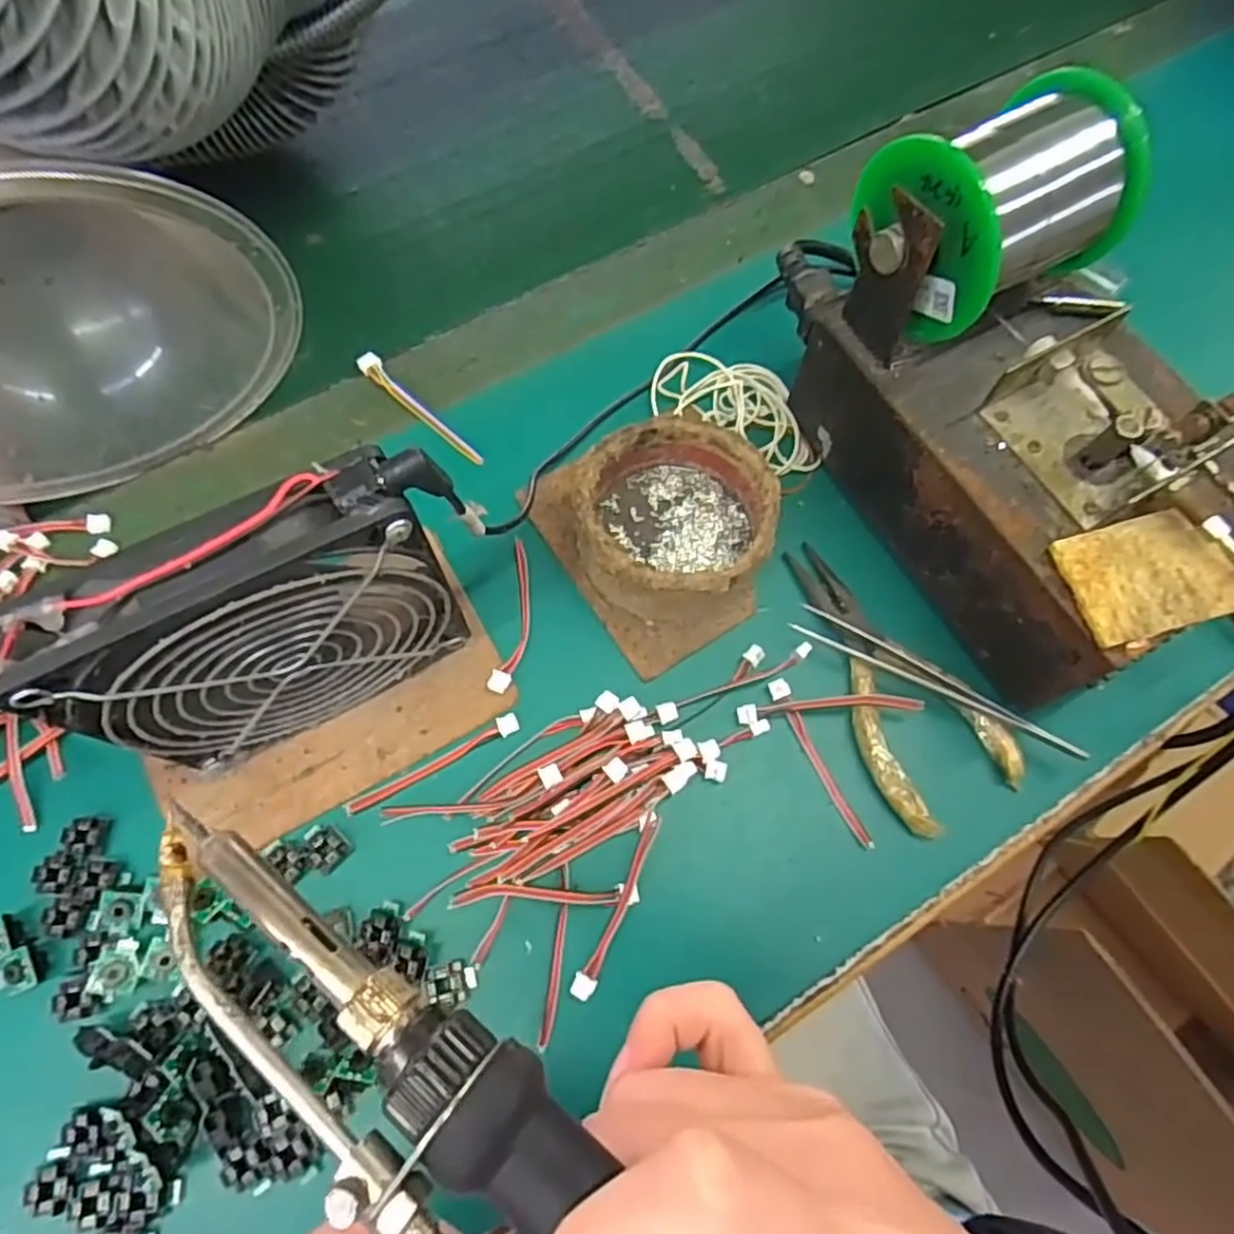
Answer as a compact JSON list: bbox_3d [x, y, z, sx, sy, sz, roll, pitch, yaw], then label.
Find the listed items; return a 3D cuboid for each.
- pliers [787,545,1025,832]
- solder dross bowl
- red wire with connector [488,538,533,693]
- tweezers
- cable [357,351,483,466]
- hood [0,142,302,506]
[{"bbox_3d":[0.121,0.023,0.323,0.060,0.010,0.132,-19,69,-8],"label":"pliers"},{"bbox_3d":[0.026,-0.043,0.326,0.079,0.039,0.083,1,71,-2],"label":"solder dross bowl"},{"bbox_3d":[-0.044,-0.002,0.329,0.013,0.005,0.072,6,68,2],"label":"red wire with connector"},{"bbox_3d":[0.134,0.027,0.317,0.123,0.010,0.014,27,70,11],"label":"tweezers"},{"bbox_3d":[-0.098,-0.102,0.365,0.011,0.005,0.085,-41,73,-15],"label":"cable"},{"bbox_3d":[-0.222,-0.125,0.294,0.167,0.151,0.112,-27,72,-12],"label":"hood"}]

